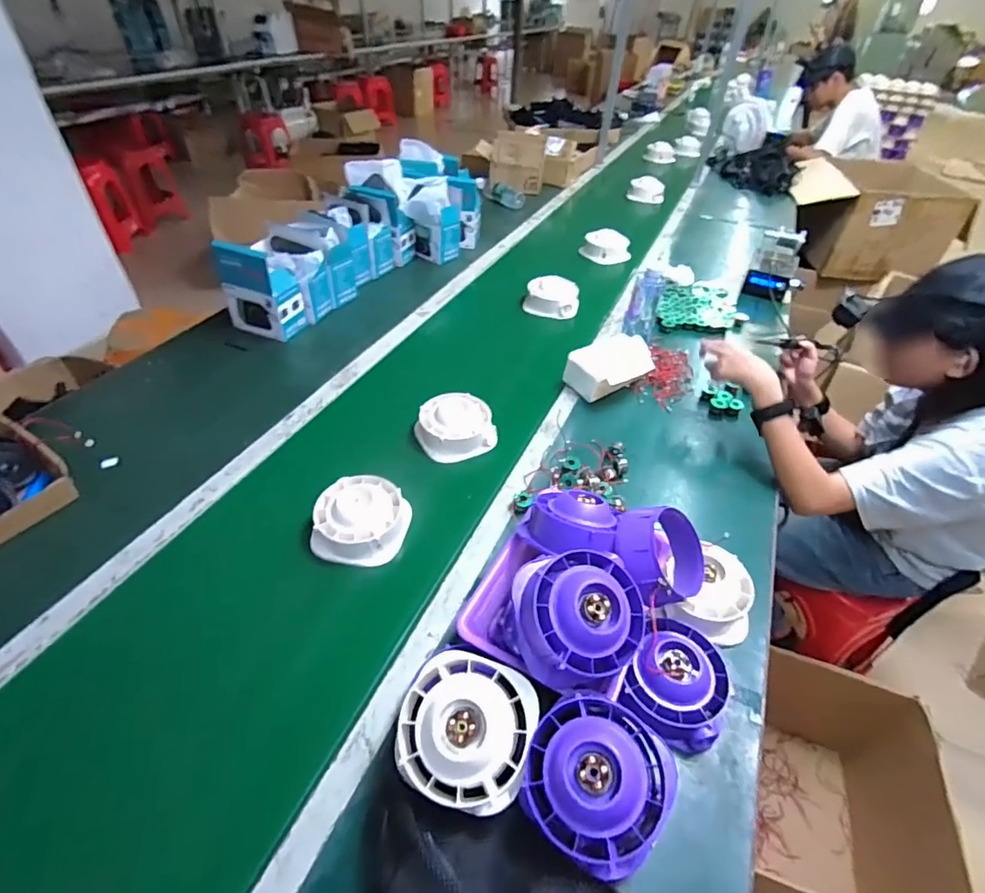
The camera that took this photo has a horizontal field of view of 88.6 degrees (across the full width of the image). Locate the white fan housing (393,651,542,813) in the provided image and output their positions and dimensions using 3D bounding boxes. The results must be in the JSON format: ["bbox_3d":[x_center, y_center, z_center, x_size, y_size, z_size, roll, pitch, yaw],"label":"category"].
[{"bbox_3d":[-0.030,0.293,0.522,0.130,0.075,0.130,16,69,10],"label":"white fan housing"}]

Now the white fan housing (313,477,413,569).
[{"bbox_3d":[-0.204,0.106,0.778,0.141,0.059,0.137,8,45,4],"label":"white fan housing"}]

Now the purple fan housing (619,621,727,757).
[{"bbox_3d":[0.224,0.278,0.604,0.111,0.074,0.131,22,48,18],"label":"purple fan housing"}]

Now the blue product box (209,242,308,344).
[{"bbox_3d":[-0.502,-0.341,1.087,0.143,0.184,0.089,15,46,11],"label":"blue product box"}]

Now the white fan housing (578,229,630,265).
[{"bbox_3d":[0.356,-0.629,1.591,0.156,0.074,0.074,13,46,10],"label":"white fan housing"}]

